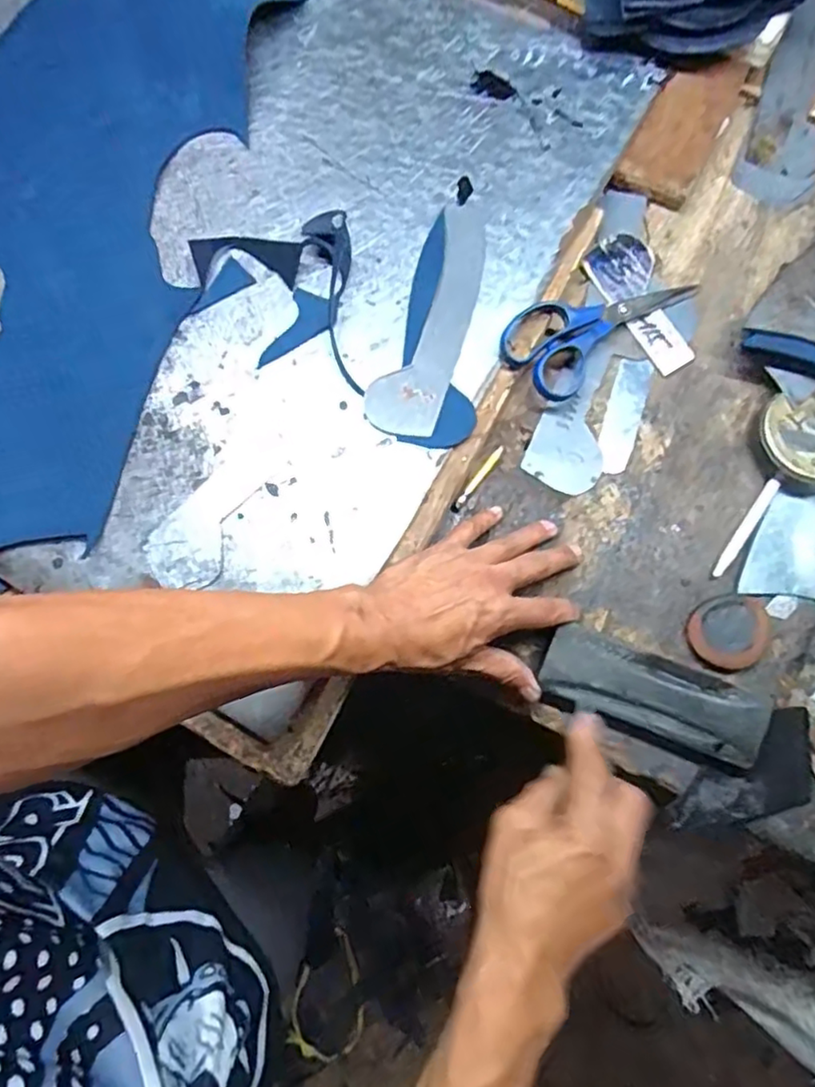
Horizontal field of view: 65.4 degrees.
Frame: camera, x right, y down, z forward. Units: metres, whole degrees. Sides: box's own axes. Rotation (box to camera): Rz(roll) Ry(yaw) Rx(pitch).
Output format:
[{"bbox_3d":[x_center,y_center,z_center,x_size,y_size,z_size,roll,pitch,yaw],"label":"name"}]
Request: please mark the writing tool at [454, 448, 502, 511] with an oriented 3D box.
[{"bbox_3d":[0.055,-0.051,0.482,0.005,0.005,0.060,35,80,9],"label":"writing tool"}]

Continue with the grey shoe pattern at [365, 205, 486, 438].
[{"bbox_3d":[0.019,-0.177,0.490,0.054,0.005,0.204,15,77,5],"label":"grey shoe pattern"}]

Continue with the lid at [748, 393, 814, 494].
[{"bbox_3d":[0.297,-0.079,0.473,0.074,0.026,0.071,0,76,1],"label":"lid"}]

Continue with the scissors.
[{"bbox_3d":[0.149,-0.179,0.498,0.168,0.011,0.071,-38,105,-8],"label":"scissors"}]

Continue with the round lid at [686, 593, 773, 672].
[{"bbox_3d":[0.230,0.063,0.449,0.060,0.010,0.051,-22,77,-4],"label":"round lid"}]

